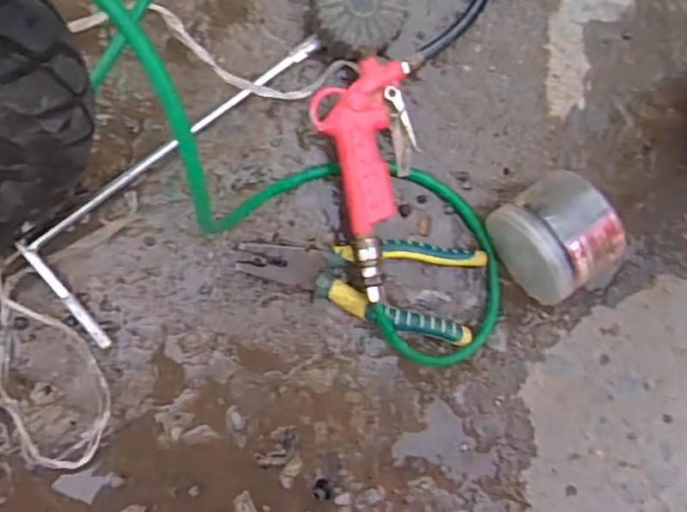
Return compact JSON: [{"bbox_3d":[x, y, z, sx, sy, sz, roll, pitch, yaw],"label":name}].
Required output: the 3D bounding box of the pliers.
[{"bbox_3d":[0.016,0.020,0.507,0.188,0.026,0.072,10,89,-7],"label":"pliers"}]

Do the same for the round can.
[{"bbox_3d":[0.162,-0.015,0.507,0.077,0.077,0.081,-34,98,-7],"label":"round can"}]

